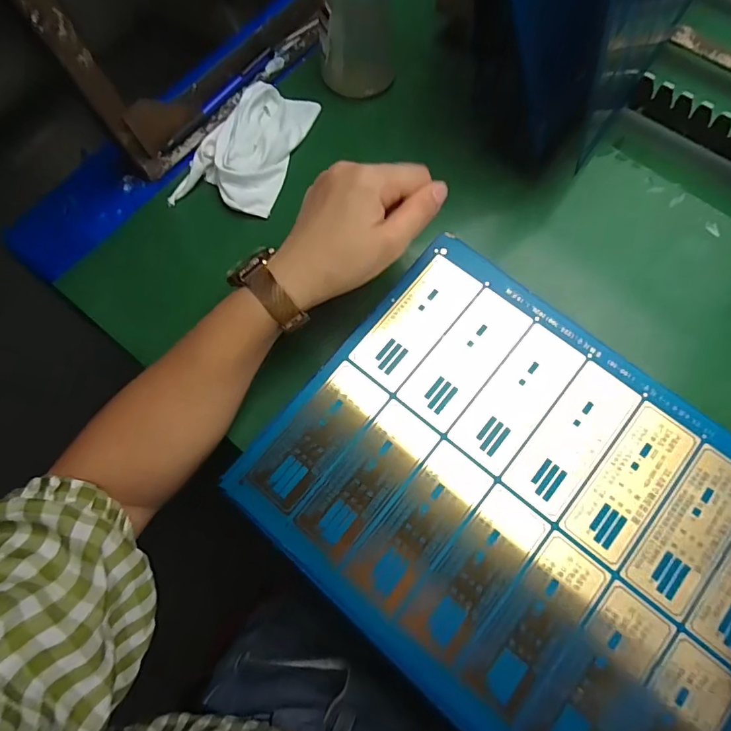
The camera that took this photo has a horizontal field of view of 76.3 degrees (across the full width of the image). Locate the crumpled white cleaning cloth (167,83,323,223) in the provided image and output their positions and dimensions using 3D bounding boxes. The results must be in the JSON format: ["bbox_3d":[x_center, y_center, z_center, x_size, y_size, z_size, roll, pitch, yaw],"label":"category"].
[{"bbox_3d":[-0.098,-0.184,0.384,0.080,0.024,0.117,19,75,8],"label":"crumpled white cleaning cloth"}]

